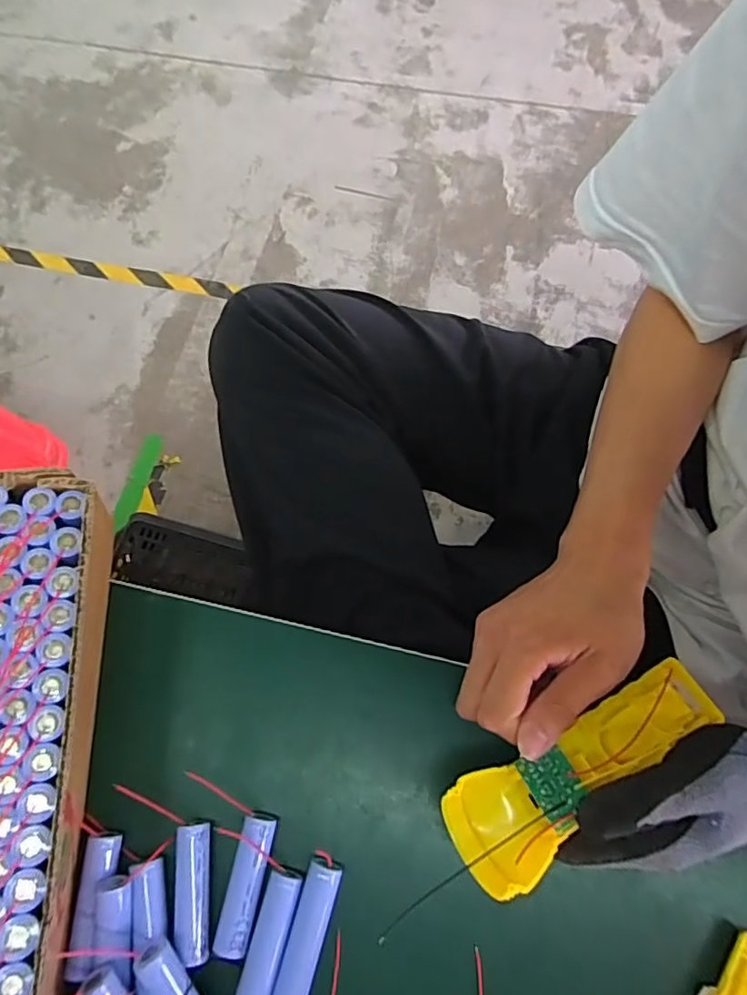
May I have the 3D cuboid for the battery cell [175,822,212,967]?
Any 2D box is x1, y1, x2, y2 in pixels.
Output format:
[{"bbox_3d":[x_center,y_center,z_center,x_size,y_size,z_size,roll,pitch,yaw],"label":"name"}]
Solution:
[{"bbox_3d":[-0.100,0.218,0.315,0.022,0.017,0.063,-11,54,-3],"label":"battery cell"}]

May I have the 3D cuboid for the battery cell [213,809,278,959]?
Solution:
[{"bbox_3d":[-0.071,0.213,0.317,0.020,0.020,0.066,11,63,3],"label":"battery cell"}]

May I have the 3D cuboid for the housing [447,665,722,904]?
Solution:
[{"bbox_3d":[0.113,0.137,0.296,0.162,0.028,0.045,-19,75,-22],"label":"housing"}]

